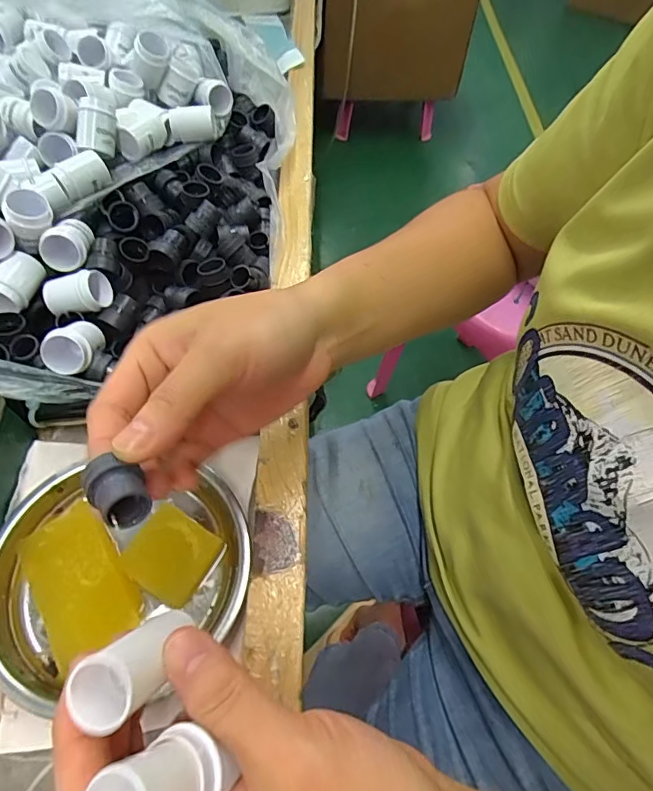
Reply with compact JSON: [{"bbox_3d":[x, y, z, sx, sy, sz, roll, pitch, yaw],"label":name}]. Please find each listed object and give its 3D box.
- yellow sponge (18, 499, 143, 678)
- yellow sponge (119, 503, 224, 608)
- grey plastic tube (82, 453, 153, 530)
[{"bbox_3d":[-0.129,0.093,0.250,0.044,0.007,0.075,-28,62,-20],"label":"yellow sponge"},{"bbox_3d":[-0.083,0.085,0.259,0.040,0.015,0.040,27,59,14],"label":"yellow sponge"},{"bbox_3d":[-0.078,0.034,0.179,0.018,0.015,0.026,-31,63,-22],"label":"grey plastic tube"}]

